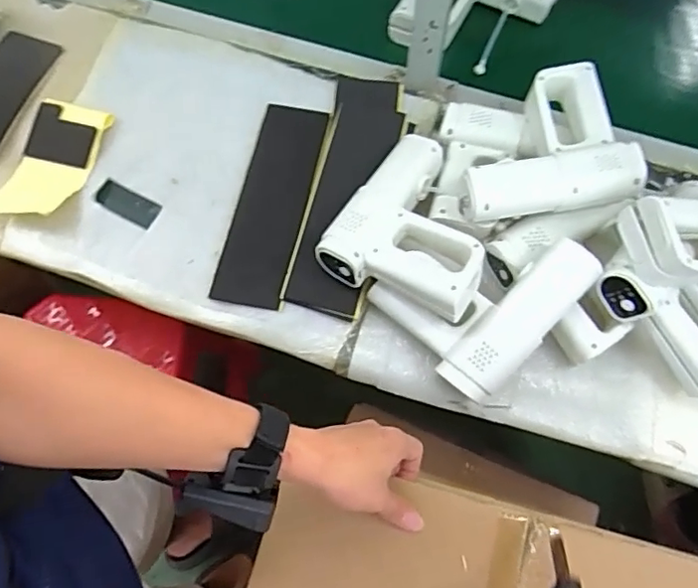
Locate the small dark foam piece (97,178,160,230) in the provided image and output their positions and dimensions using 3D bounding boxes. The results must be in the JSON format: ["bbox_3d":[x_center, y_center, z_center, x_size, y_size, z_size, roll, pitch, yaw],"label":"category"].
[{"bbox_3d":[-0.301,-0.123,0.784,0.082,0.016,0.040,26,72,8],"label":"small dark foam piece"}]

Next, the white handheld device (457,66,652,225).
[{"bbox_3d":[0.239,-0.183,0.716,0.217,0.073,0.178,-6,71,-3],"label":"white handheld device"}]

